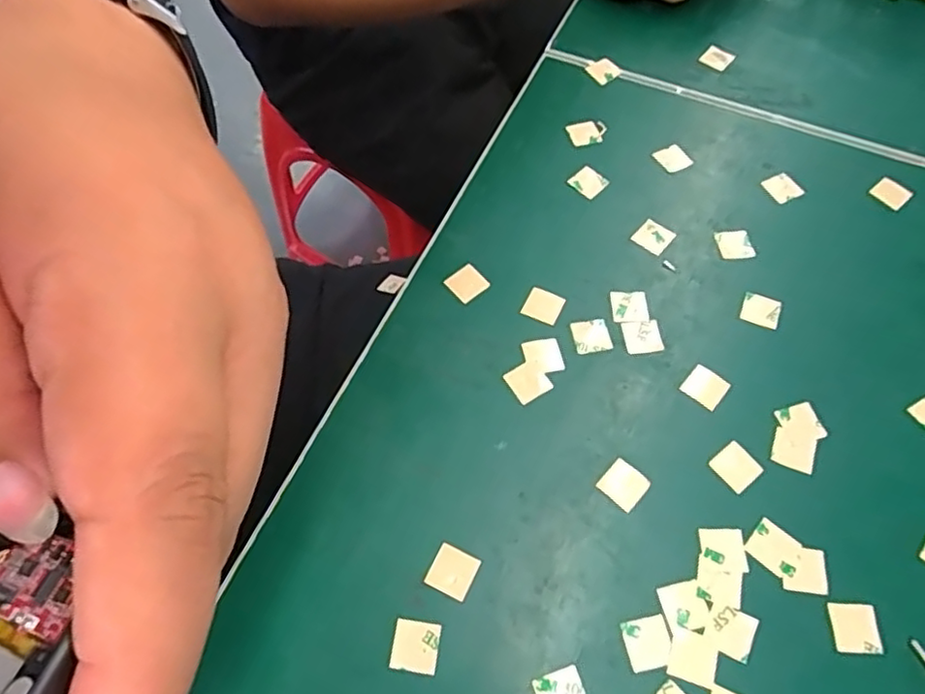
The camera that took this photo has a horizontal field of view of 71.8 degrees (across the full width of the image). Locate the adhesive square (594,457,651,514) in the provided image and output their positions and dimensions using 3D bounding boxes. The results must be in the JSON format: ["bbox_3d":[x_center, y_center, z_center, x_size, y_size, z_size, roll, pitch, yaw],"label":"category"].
[{"bbox_3d":[0.061,0.052,0.241,0.015,0.004,0.016,38,68,20],"label":"adhesive square"}]

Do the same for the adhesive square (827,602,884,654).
[{"bbox_3d":[0.133,0.096,0.217,0.015,0.004,0.015,0,65,3],"label":"adhesive square"}]

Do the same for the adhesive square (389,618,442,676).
[{"bbox_3d":[-0.016,0.100,0.214,0.015,0.004,0.015,7,61,5],"label":"adhesive square"}]

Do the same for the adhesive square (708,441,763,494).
[{"bbox_3d":[0.105,0.045,0.244,0.015,0.004,0.015,-37,67,-18],"label":"adhesive square"}]

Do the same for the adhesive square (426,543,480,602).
[{"bbox_3d":[-0.004,0.080,0.227,0.015,0.004,0.015,23,66,11],"label":"adhesive square"}]

